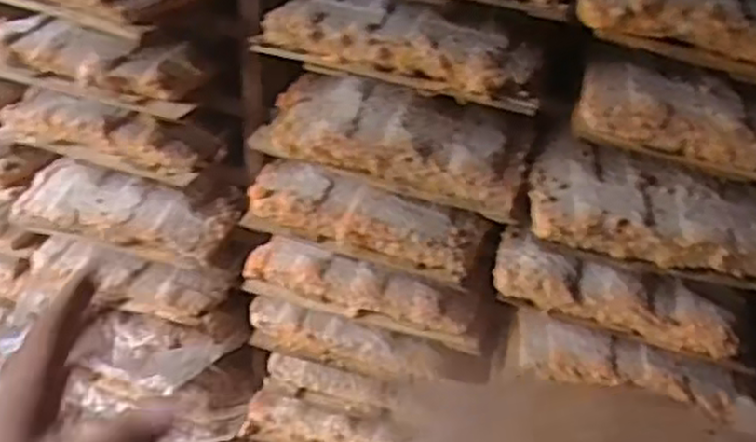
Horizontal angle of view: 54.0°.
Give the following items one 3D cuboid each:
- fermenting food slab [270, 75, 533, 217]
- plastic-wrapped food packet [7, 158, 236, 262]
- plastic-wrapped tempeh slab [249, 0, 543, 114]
[{"bbox_3d":[0.021,-0.078,0.677,0.227,0.052,0.111,10,35,8],"label":"fermenting food slab"},{"bbox_3d":[-0.270,-0.014,0.796,0.228,0.041,0.088,9,35,6],"label":"plastic-wrapped food packet"},{"bbox_3d":[0.024,-0.152,0.629,0.226,0.038,0.101,12,36,11],"label":"plastic-wrapped tempeh slab"}]

